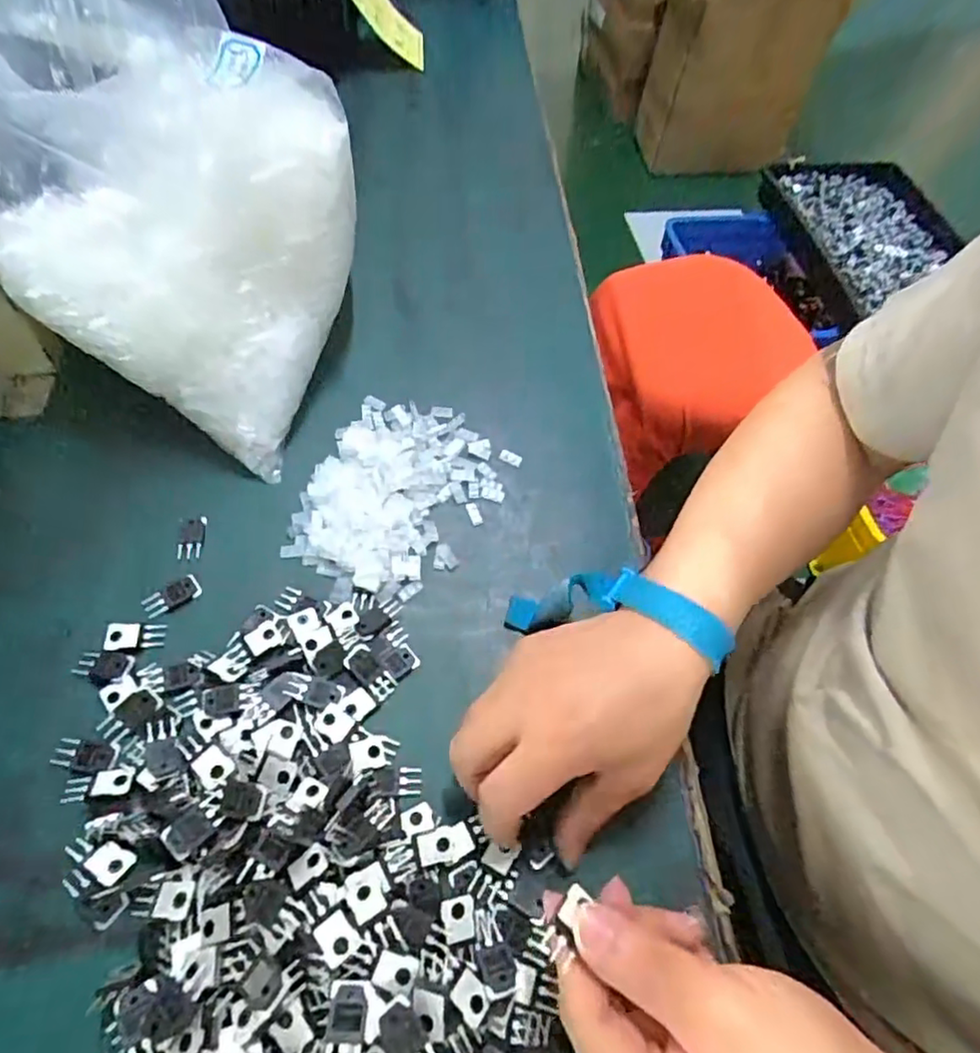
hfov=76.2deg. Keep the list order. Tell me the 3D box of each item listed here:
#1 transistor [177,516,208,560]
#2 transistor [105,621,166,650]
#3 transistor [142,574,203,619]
[{"bbox_3d":[-0.185,0.007,0.388,0.015,0.004,0.029,-4,59,-7],"label":"transistor"},{"bbox_3d":[-0.201,0.061,0.352,0.032,0.004,0.016,-2,59,-6],"label":"transistor"},{"bbox_3d":[-0.187,0.041,0.367,0.030,0.004,0.015,-31,66,-21],"label":"transistor"}]

